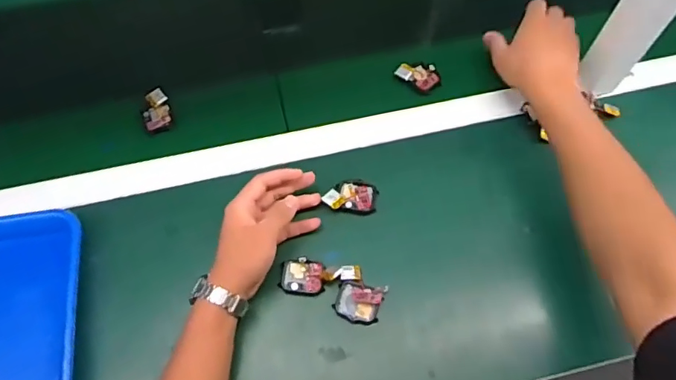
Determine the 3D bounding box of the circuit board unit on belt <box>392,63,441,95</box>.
[{"bbox_3d":[0.108,-0.152,0.659,0.056,0.013,0.041,33,70,10],"label":"circuit board unit on belt"}]

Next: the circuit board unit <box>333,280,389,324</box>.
[{"bbox_3d":[0.023,0.117,0.525,0.048,0.014,0.042,14,65,8],"label":"circuit board unit"}]

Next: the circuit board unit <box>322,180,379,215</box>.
[{"bbox_3d":[0.016,0.005,0.573,0.057,0.015,0.041,4,64,4],"label":"circuit board unit"}]

